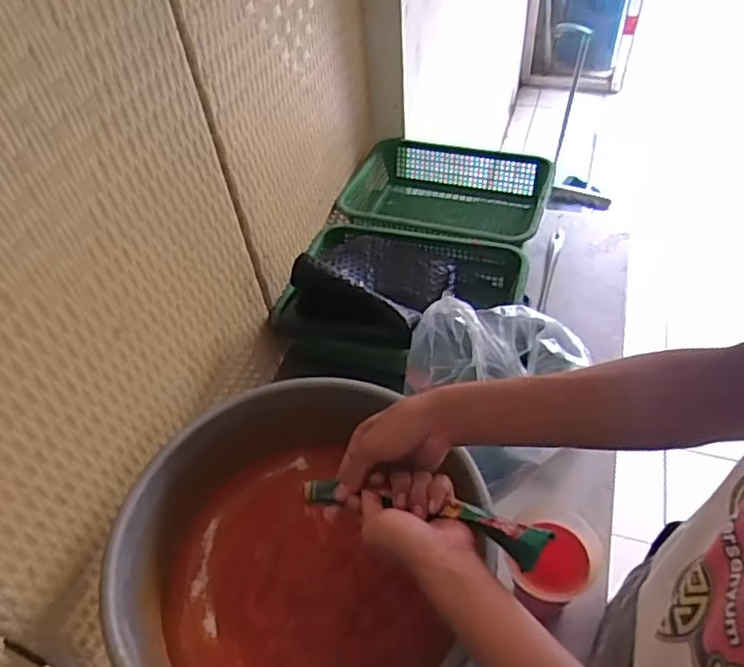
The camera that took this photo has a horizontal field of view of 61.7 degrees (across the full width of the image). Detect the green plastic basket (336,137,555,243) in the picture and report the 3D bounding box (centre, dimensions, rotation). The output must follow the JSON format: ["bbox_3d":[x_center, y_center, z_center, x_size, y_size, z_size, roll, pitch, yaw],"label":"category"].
[{"bbox_3d":[0.135,-0.232,1.152,0.353,0.113,0.266,12,50,15],"label":"green plastic basket"}]

